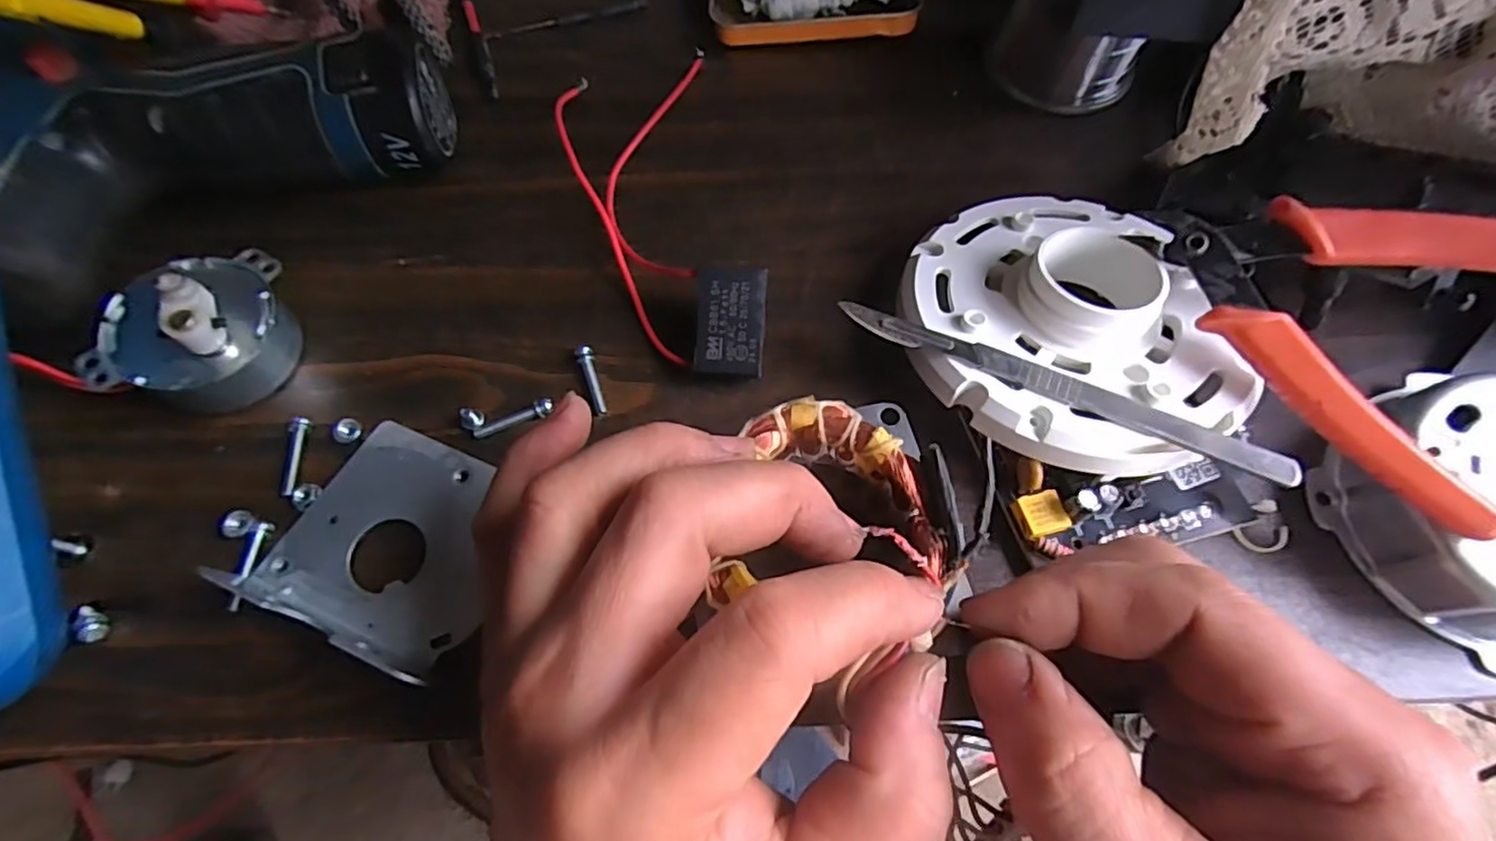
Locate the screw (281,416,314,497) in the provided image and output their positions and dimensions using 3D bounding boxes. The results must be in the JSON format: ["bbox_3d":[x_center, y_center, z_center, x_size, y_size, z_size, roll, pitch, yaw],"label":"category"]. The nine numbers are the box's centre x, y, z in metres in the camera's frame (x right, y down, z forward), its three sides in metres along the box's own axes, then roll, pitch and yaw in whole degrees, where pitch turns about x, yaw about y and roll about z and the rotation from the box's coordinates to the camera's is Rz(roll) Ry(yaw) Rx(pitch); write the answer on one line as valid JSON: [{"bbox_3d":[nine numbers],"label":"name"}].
[{"bbox_3d":[-0.148,0.011,0.211,0.006,0.004,0.027,-4,66,-2],"label":"screw"}]

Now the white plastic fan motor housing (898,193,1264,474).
[{"bbox_3d":[0.103,-0.034,0.218,0.096,0.036,0.110,-8,66,-4],"label":"white plastic fan motor housing"}]

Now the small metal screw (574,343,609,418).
[{"bbox_3d":[-0.054,-0.014,0.224,0.006,0.006,0.027,-18,67,-9],"label":"small metal screw"}]

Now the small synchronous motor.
[{"bbox_3d":[-0.182,-0.033,0.211,0.047,0.043,0.050,-1,66,-1],"label":"small synchronous motor"}]

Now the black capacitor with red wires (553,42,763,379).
[{"bbox_3d":[-0.033,-0.083,0.244,0.059,0.027,0.156,-14,66,-7],"label":"black capacitor with red wires"}]

